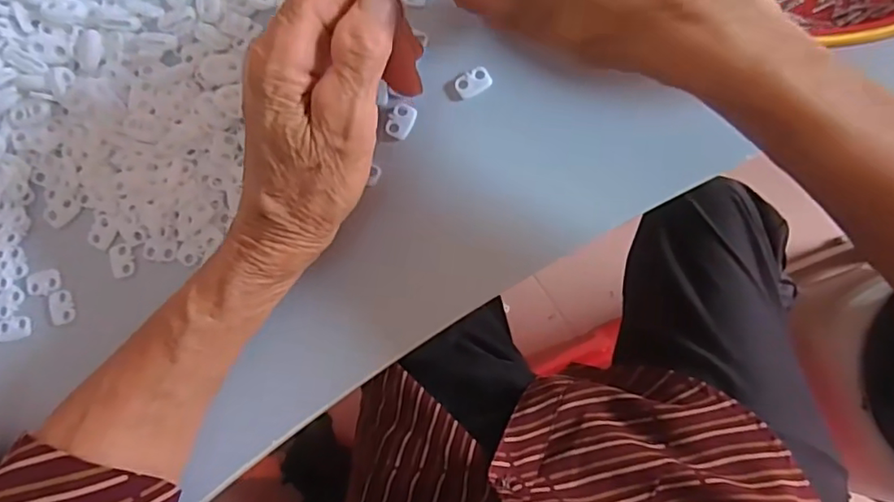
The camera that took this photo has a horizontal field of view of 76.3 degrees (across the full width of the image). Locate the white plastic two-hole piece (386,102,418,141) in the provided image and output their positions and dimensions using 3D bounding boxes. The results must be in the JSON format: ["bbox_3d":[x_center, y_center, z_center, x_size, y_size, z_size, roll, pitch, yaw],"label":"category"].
[{"bbox_3d":[-0.024,-0.068,0.295,0.013,0.004,0.018,29,88,8],"label":"white plastic two-hole piece"}]

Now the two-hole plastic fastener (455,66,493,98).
[{"bbox_3d":[0.014,-0.088,0.293,0.018,0.004,0.013,-26,82,3],"label":"two-hole plastic fastener"}]

